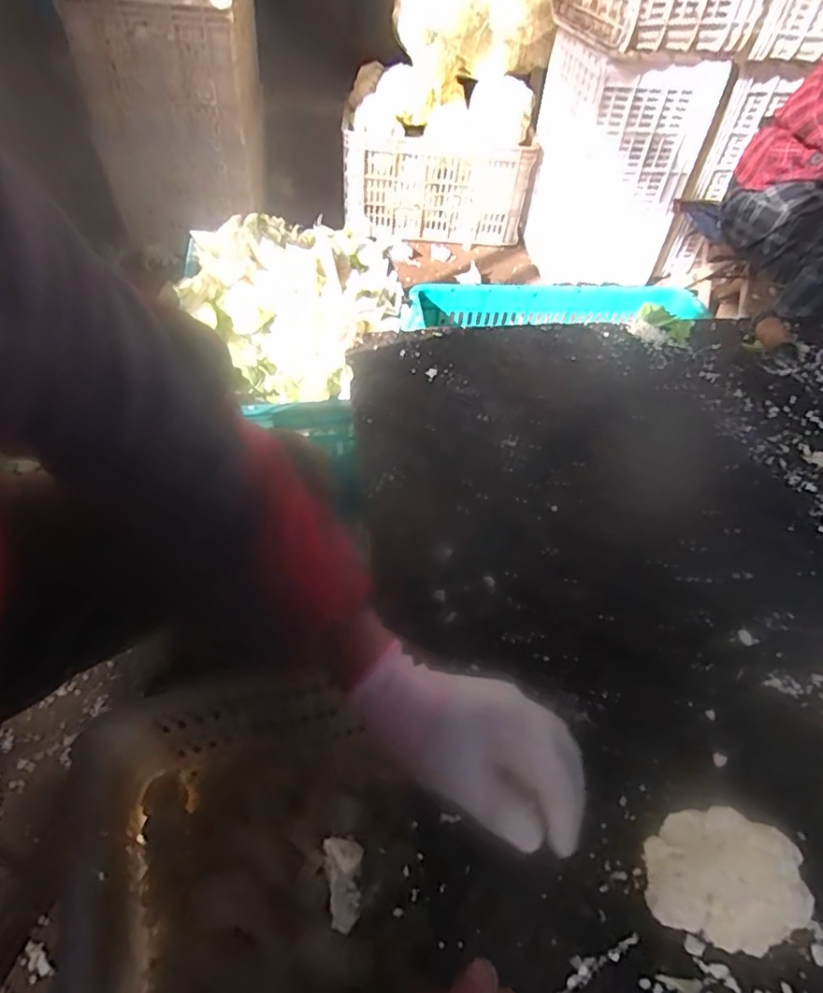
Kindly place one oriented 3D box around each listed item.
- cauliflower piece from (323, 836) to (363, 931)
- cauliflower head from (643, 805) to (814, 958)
[{"bbox_3d":[-0.044,0.259,0.389,0.025,0.017,0.052,-4,66,-10],"label":"cauliflower piece"},{"bbox_3d":[0.177,0.226,0.341,0.074,0.072,0.072,3,50,-3],"label":"cauliflower head"}]

